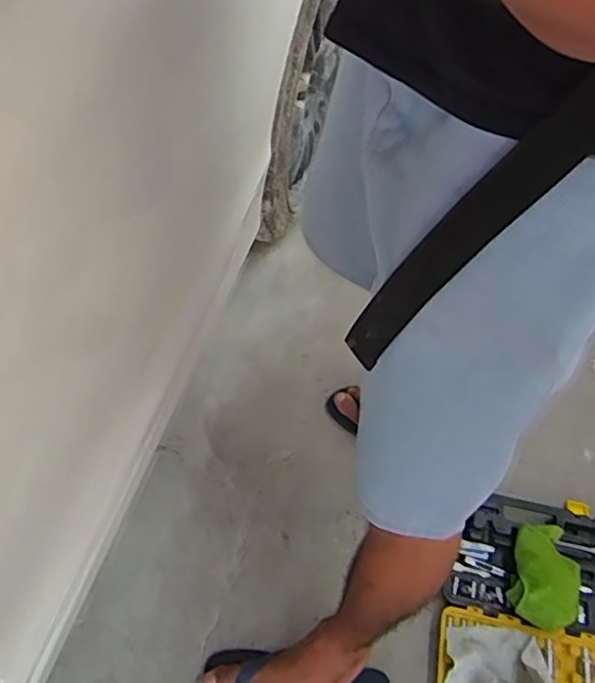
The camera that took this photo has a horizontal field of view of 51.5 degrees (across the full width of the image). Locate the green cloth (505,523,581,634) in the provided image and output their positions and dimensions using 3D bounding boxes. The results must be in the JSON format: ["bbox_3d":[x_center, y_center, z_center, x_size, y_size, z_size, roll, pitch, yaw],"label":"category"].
[{"bbox_3d":[0.379,0.349,0.936,0.099,0.092,0.165,20,55,8],"label":"green cloth"}]

